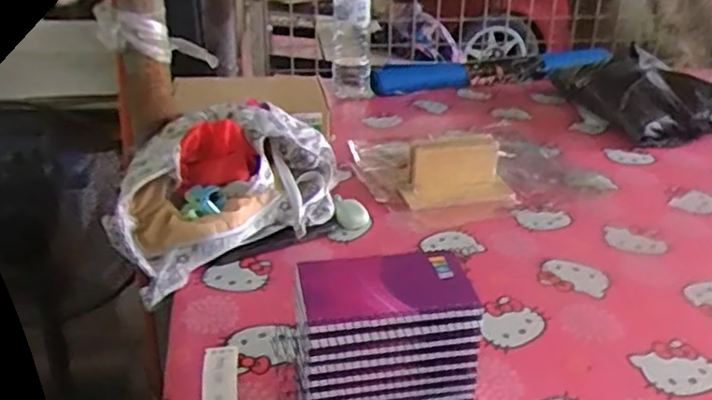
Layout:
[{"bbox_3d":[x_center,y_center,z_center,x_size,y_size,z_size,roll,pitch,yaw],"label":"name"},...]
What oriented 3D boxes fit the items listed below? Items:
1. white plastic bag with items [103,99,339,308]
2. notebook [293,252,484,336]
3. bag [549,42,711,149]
[{"bbox_3d":[-0.153,-0.021,0.869,0.305,0.143,0.174,-17,31,-32],"label":"white plastic bag with items"},{"bbox_3d":[0.021,0.065,0.529,0.132,0.017,0.091,-3,27,-8],"label":"notebook"},{"bbox_3d":[0.571,-0.201,1.301,0.248,0.101,0.278,-6,27,-14],"label":"bag"}]

